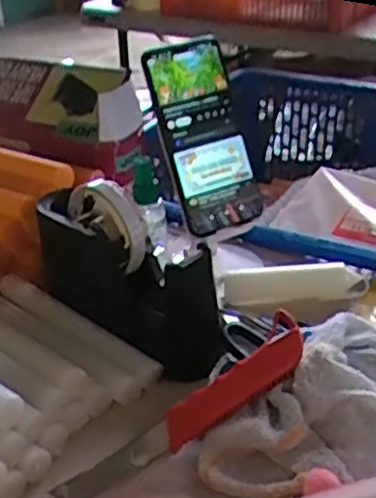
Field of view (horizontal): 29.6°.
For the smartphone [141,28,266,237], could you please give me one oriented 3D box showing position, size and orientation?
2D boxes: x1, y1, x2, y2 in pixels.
[{"bbox_3d":[0.015,-0.098,0.614,0.070,0.160,0.016,-17,5,-15],"label":"smartphone"}]

